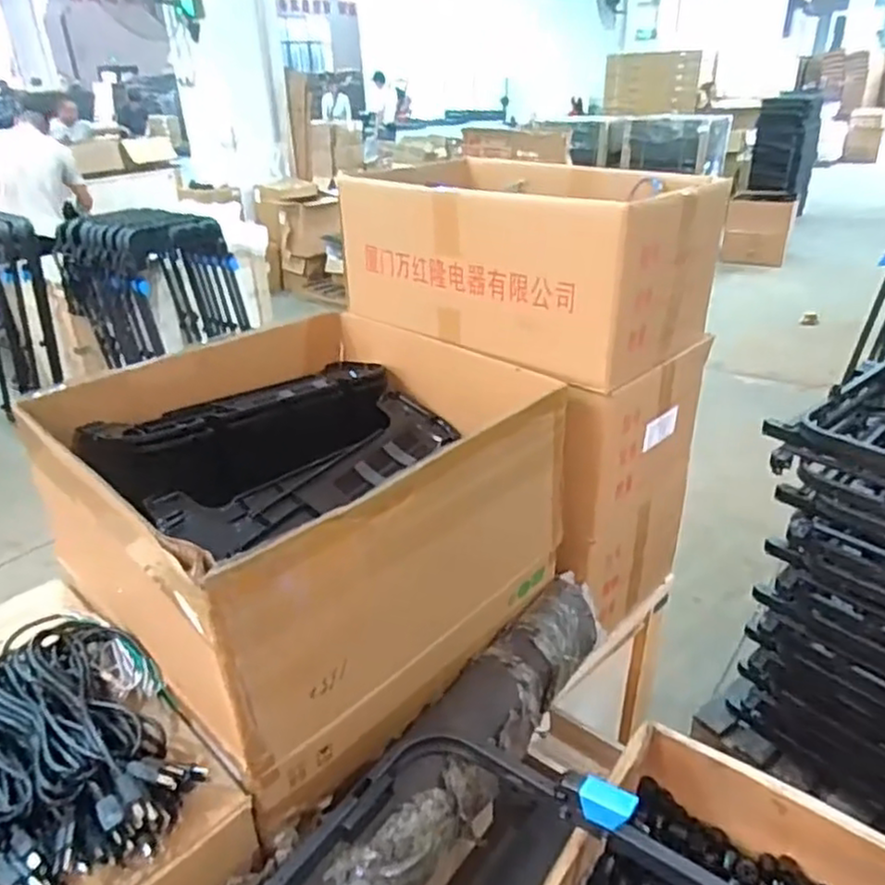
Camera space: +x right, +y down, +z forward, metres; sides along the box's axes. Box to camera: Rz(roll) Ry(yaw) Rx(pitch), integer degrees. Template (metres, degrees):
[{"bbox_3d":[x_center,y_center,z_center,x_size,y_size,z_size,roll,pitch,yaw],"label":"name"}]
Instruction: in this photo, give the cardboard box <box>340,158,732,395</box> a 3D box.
[{"bbox_3d":[0.144,-0.321,1.158,0.543,0.233,0.372,22,37,37],"label":"cardboard box"}]

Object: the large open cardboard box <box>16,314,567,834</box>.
[{"bbox_3d":[-0.193,0.076,1.008,0.557,0.317,0.582,23,37,38],"label":"large open cardboard box"}]

